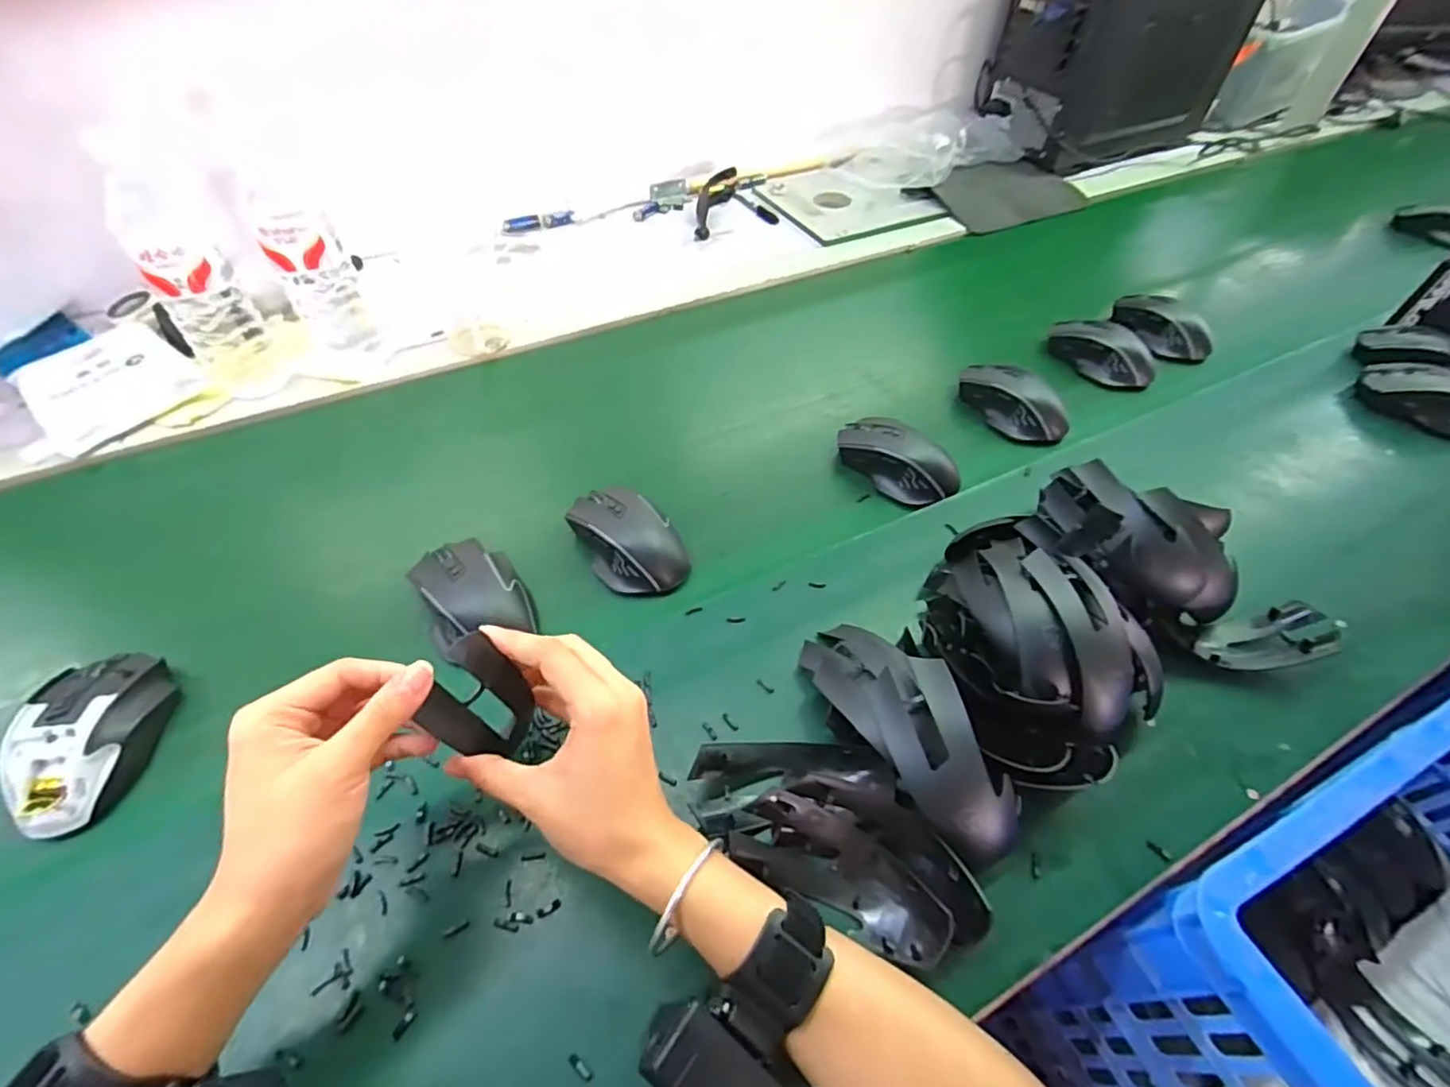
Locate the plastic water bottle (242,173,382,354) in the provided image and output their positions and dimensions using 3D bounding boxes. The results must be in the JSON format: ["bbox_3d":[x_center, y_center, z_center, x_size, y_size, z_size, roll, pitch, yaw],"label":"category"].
[{"bbox_3d":[-0.405,-0.262,0.629,0.064,0.170,0.056,-27,57,-21],"label":"plastic water bottle"}]

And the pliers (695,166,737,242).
[{"bbox_3d":[-0.017,-0.509,0.921,0.037,0.045,0.174,10,52,7],"label":"pliers"}]

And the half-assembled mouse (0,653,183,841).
[{"bbox_3d":[-0.410,0.123,0.403,0.067,0.038,0.116,-3,51,-4],"label":"half-assembled mouse"}]

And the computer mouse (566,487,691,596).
[{"bbox_3d":[-0.081,-0.008,0.510,0.068,0.032,0.113,-35,60,-26],"label":"computer mouse"}]

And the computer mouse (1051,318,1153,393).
[{"bbox_3d":[0.415,-0.211,0.692,0.057,0.039,0.119,-32,59,-24],"label":"computer mouse"}]

